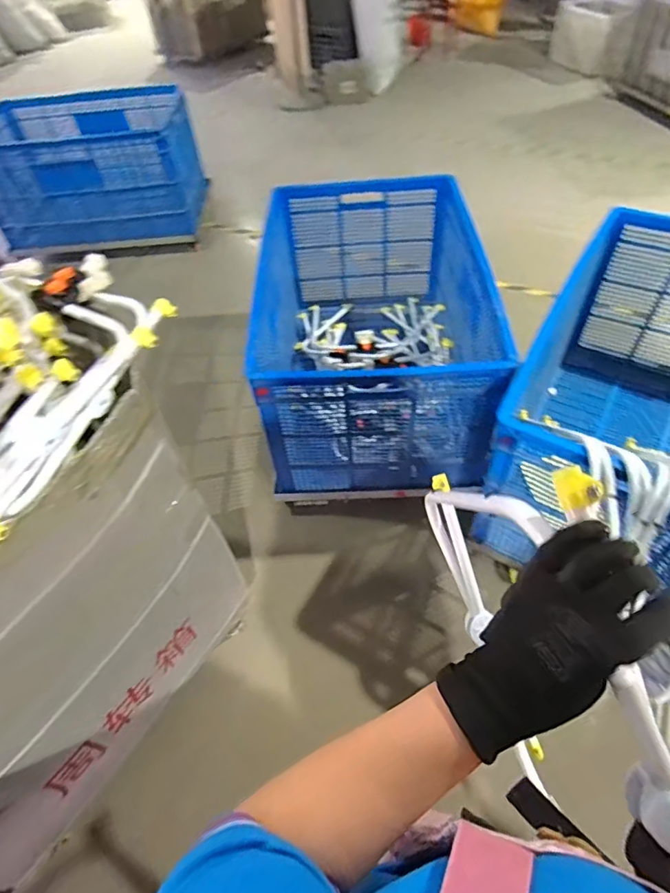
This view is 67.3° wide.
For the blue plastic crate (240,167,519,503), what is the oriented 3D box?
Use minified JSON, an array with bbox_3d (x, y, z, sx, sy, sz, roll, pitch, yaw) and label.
[{"bbox_3d":[0.131,-0.461,1.860,0.729,0.575,1.173,-4,51,2],"label":"blue plastic crate"}]

